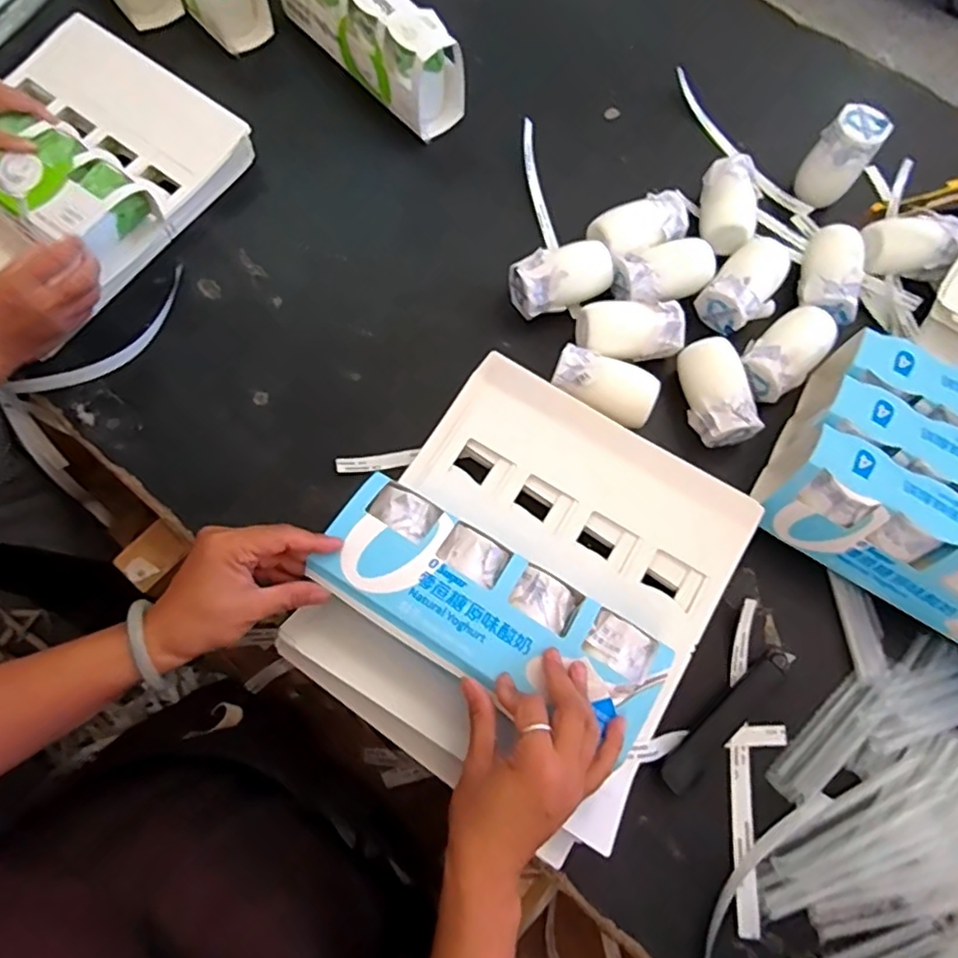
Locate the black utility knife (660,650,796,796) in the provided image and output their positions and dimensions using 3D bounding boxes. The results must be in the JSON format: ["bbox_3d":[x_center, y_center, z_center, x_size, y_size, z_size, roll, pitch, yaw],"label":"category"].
[{"bbox_3d":[0.210,0.199,0.518,0.156,0.015,0.028,-38,77,-14],"label":"black utility knife"}]

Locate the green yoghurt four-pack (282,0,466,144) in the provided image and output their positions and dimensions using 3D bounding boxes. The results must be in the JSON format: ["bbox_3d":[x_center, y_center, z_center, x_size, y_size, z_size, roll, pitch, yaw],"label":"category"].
[{"bbox_3d":[-0.123,-0.517,0.705,0.074,0.096,0.249,-40,77,-15],"label":"green yoghurt four-pack"}]

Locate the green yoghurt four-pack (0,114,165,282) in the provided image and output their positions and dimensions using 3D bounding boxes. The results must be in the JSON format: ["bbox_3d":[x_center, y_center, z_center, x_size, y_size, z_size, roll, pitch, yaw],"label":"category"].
[{"bbox_3d":[-0.402,-0.285,0.598,0.168,0.064,0.113,39,74,10],"label":"green yoghurt four-pack"}]

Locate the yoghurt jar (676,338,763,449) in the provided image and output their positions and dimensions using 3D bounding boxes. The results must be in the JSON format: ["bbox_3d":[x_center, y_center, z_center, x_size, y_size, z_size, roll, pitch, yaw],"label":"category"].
[{"bbox_3d":[0.228,-0.083,0.597,0.055,0.049,0.099,-11,72,-6],"label":"yoghurt jar"}]

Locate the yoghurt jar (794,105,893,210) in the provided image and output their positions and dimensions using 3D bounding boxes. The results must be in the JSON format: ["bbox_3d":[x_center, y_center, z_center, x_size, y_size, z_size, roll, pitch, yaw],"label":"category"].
[{"bbox_3d":[0.389,-0.344,0.675,0.059,0.101,0.057,37,73,10],"label":"yoghurt jar"}]

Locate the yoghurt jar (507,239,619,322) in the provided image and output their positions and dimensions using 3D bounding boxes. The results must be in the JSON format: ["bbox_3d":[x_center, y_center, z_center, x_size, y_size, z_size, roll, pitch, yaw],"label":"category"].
[{"bbox_3d":[0.085,-0.203,0.631,0.100,0.055,0.053,-20,73,-9],"label":"yoghurt jar"}]

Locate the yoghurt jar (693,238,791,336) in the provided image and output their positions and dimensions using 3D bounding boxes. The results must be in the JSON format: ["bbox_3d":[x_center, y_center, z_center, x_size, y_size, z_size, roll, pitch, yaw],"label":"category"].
[{"bbox_3d":[0.281,-0.202,0.638,0.065,0.051,0.108,40,74,11],"label":"yoghurt jar"}]

